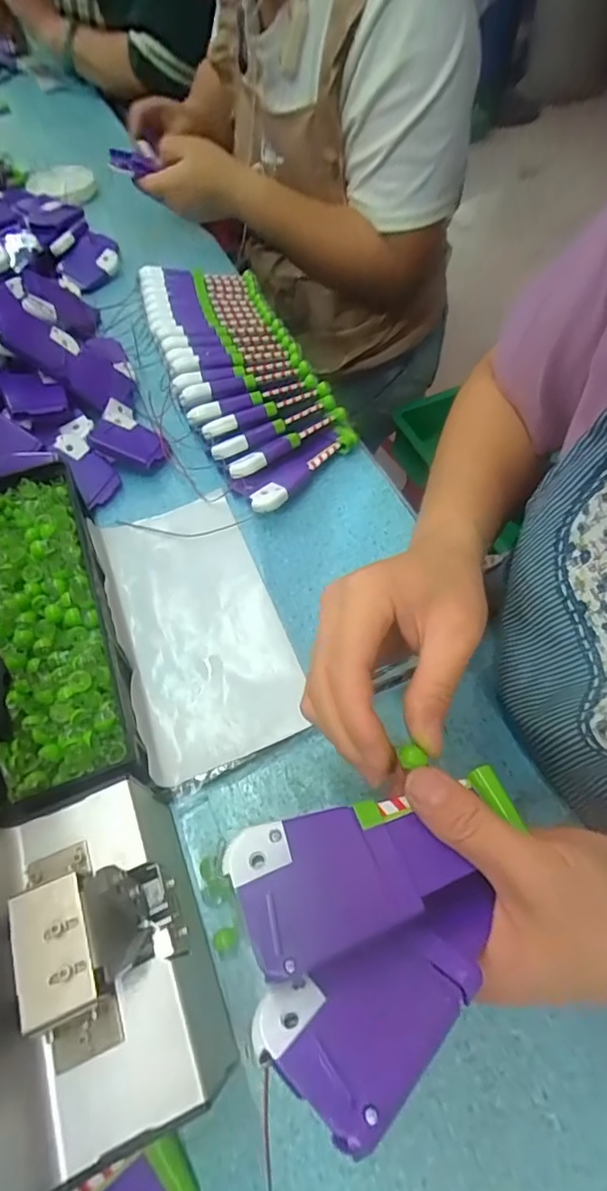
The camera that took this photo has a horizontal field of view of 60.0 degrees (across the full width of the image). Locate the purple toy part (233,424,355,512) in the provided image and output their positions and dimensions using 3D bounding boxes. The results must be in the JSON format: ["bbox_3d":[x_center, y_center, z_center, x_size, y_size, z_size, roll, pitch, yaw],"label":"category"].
[{"bbox_3d":[-0.002,-0.107,0.428,0.034,0.024,0.112,39,67,23],"label":"purple toy part"}]

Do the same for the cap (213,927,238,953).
[{"bbox_3d":[-0.040,0.177,0.271,0.012,0.009,0.010,-14,60,-7],"label":"cap"}]

